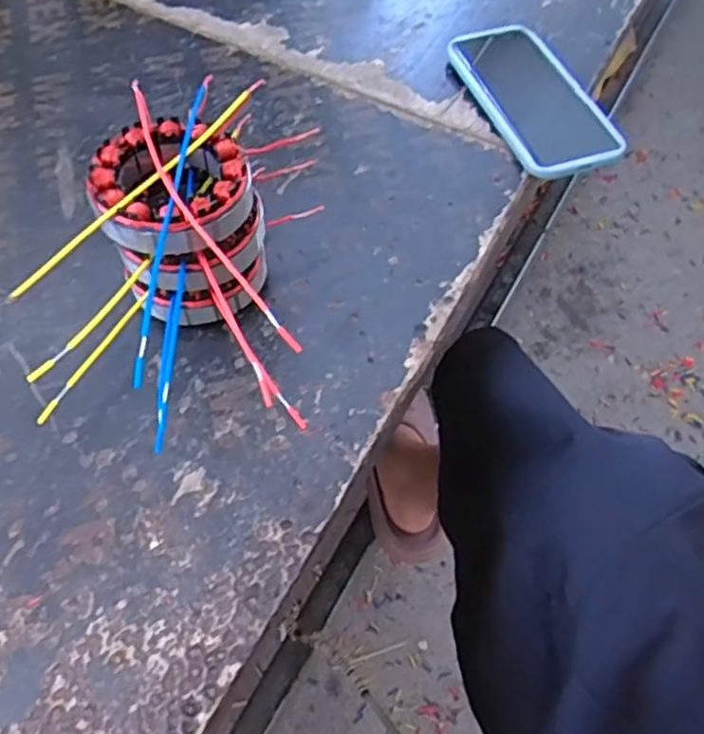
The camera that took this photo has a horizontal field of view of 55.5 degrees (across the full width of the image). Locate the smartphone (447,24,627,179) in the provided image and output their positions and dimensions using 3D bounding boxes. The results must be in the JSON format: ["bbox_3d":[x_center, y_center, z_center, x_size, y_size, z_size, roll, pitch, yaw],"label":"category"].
[{"bbox_3d":[0.145,-0.229,0.557,0.085,0.015,0.197,-18,61,-13],"label":"smartphone"}]

